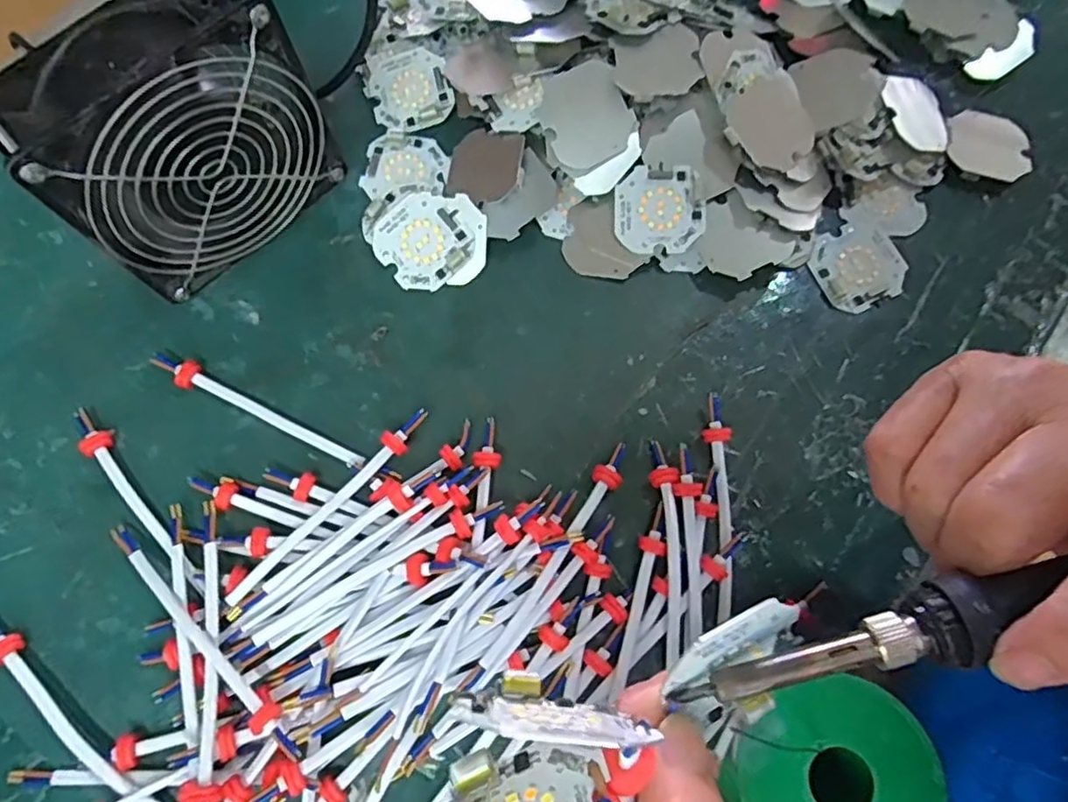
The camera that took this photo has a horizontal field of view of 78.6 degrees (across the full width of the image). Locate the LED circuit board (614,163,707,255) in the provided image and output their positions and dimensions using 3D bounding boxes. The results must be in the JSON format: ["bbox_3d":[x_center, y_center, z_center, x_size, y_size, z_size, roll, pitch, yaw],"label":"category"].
[{"bbox_3d":[0.066,-0.101,0.345,0.046,0.004,0.045,-1,89,6],"label":"LED circuit board"}]

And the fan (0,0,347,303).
[{"bbox_3d":[-0.159,-0.118,0.305,0.116,0.119,0.045,-41,78,-11],"label":"fan"}]

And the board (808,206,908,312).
[{"bbox_3d":[0.173,-0.075,0.350,0.048,0.004,0.050,-27,75,-7],"label":"board"}]

